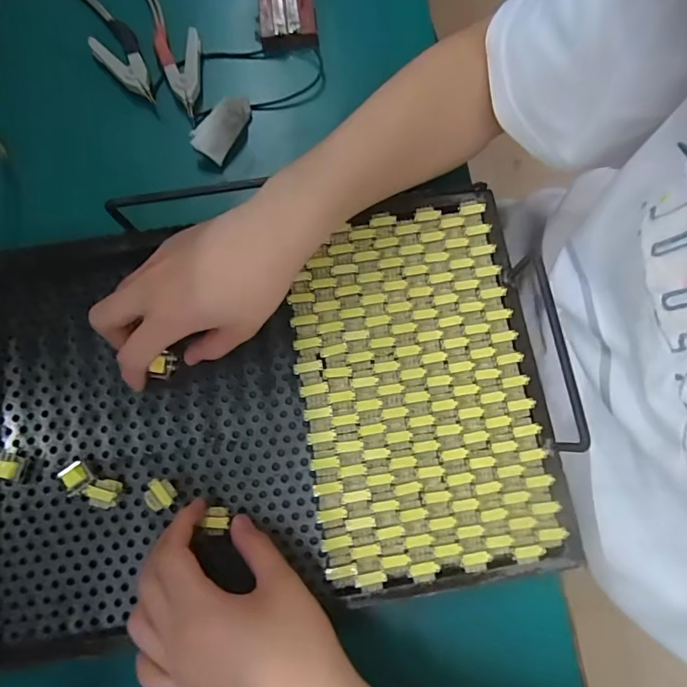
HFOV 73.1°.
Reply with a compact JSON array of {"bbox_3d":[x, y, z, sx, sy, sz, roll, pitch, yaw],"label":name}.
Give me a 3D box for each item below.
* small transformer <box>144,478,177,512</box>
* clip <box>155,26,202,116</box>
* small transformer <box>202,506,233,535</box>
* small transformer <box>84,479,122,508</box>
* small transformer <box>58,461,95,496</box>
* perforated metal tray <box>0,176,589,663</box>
[{"bbox_3d":[-0.121,0.100,0.309,0.015,0.018,0.020,-38,80,-9],"label":"small transformer"},{"bbox_3d":[-0.138,-0.231,0.387,0.036,0.010,0.088,-5,77,-2],"label":"clip"},{"bbox_3d":[-0.082,0.116,0.305,0.017,0.014,0.016,5,77,0],"label":"small transformer"},{"bbox_3d":[-0.158,0.100,0.310,0.019,0.014,0.019,0,77,-1],"label":"small transformer"},{"bbox_3d":[-0.178,0.090,0.311,0.018,0.015,0.019,-38,80,-9],"label":"small transformer"},{"bbox_3d":[-0.075,0.038,0.314,0.431,0.042,0.272,-9,77,-3],"label":"perforated metal tray"}]

